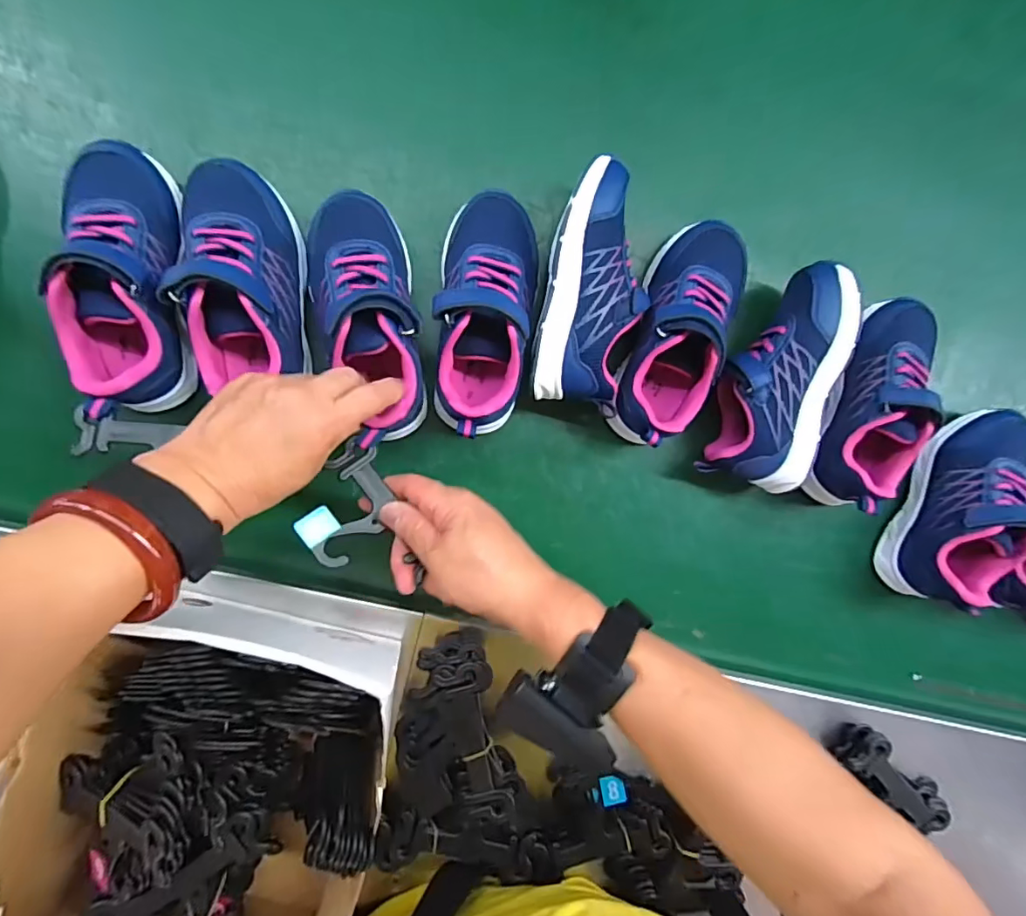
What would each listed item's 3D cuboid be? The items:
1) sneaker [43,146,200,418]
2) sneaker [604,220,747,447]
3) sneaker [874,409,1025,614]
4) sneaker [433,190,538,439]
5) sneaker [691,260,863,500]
[{"bbox_3d":[-0.253,-0.115,0.344,0.068,0.079,0.179,-2,95,-5],"label":"sneaker"},{"bbox_3d":[0.121,-0.091,0.385,0.066,0.078,0.167,22,92,-7],"label":"sneaker"},{"bbox_3d":[0.376,0.040,0.430,0.079,0.076,0.170,22,92,-7],"label":"sneaker"},{"bbox_3d":[-0.019,-0.102,0.373,0.069,0.074,0.169,7,94,-6],"label":"sneaker"},{"bbox_3d":[0.193,-0.064,0.396,0.075,0.076,0.166,16,94,-10],"label":"sneaker"}]

